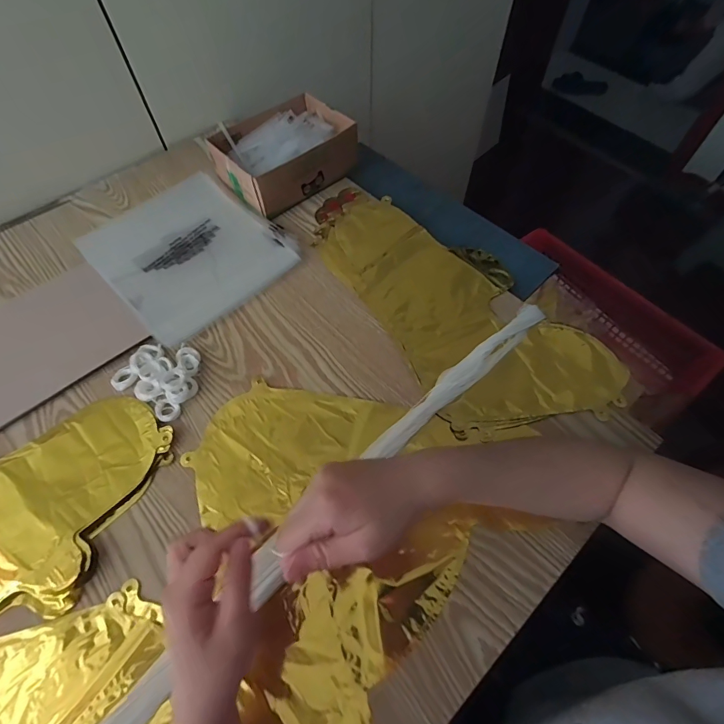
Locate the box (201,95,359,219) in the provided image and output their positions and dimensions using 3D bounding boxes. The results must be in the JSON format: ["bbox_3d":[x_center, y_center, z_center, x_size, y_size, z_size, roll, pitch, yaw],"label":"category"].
[{"bbox_3d":[-0.111,-0.304,0.602,0.182,0.057,0.135,-38,69,-19],"label":"box"}]

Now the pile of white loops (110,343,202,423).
[{"bbox_3d":[-0.221,0.011,0.458,0.087,0.021,0.078,30,65,14],"label":"pile of white loops"}]

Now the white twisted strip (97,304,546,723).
[{"bbox_3d":[-0.070,0.174,0.381,0.788,0.022,0.033,-41,69,-20],"label":"white twisted strip"}]

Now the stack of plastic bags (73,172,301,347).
[{"bbox_3d":[-0.228,-0.149,0.550,0.207,0.014,0.221,-40,69,-20],"label":"stack of plastic bags"}]

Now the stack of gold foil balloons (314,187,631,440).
[{"bbox_3d":[0.107,-0.093,0.521,0.202,0.013,0.428,-29,66,-15],"label":"stack of gold foil balloons"}]

